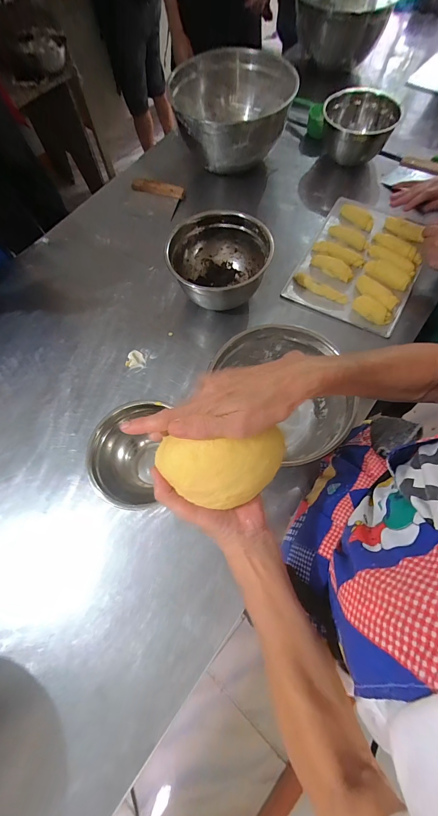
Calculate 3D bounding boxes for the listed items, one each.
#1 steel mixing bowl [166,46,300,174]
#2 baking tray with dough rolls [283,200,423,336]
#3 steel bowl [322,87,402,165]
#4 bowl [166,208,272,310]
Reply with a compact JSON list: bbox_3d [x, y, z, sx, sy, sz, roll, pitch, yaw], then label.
[{"bbox_3d":[0.026,-0.718,0.760,0.286,0.156,0.247,4,70,4],"label":"steel mixing bowl"},{"bbox_3d":[0.328,-0.344,0.714,0.251,0.045,0.328,27,71,12],"label":"baking tray with dough rolls"},{"bbox_3d":[0.344,-0.698,0.779,0.164,0.110,0.175,-1,68,2],"label":"steel bowl"},{"bbox_3d":[0.004,-0.291,0.660,0.191,0.131,0.199,-1,68,2],"label":"bowl"}]

